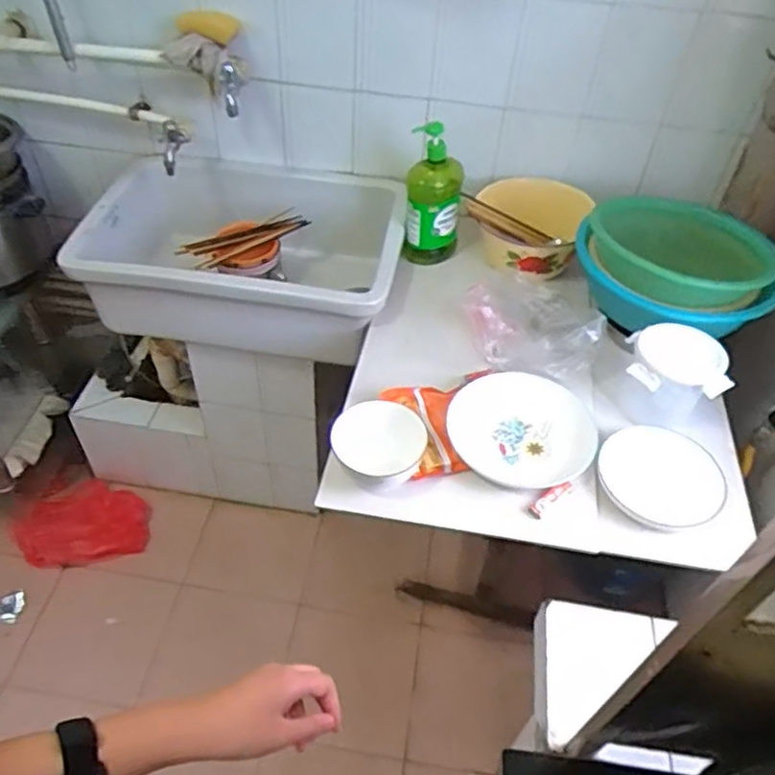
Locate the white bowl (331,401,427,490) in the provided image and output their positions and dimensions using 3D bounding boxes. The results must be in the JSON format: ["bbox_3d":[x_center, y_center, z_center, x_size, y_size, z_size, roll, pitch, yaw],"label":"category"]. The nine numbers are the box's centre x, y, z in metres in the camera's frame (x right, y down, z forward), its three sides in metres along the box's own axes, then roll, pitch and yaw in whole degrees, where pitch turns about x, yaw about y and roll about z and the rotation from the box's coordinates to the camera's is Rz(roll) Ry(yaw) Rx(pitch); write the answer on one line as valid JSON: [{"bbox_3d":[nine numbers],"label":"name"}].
[{"bbox_3d":[-0.013,0.085,0.973,0.128,0.086,0.114,9,47,4],"label":"white bowl"}]

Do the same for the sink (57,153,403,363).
[{"bbox_3d":[-0.304,-0.267,1.417,0.643,0.221,0.409,6,47,1],"label":"sink"}]

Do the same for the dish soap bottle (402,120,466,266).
[{"bbox_3d":[0.091,-0.369,1.306,0.110,0.248,0.084,2,47,-2],"label":"dish soap bottle"}]

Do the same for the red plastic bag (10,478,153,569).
[{"bbox_3d":[-0.764,0.340,1.681,0.309,0.108,0.206,-13,49,-15],"label":"red plastic bag"}]

